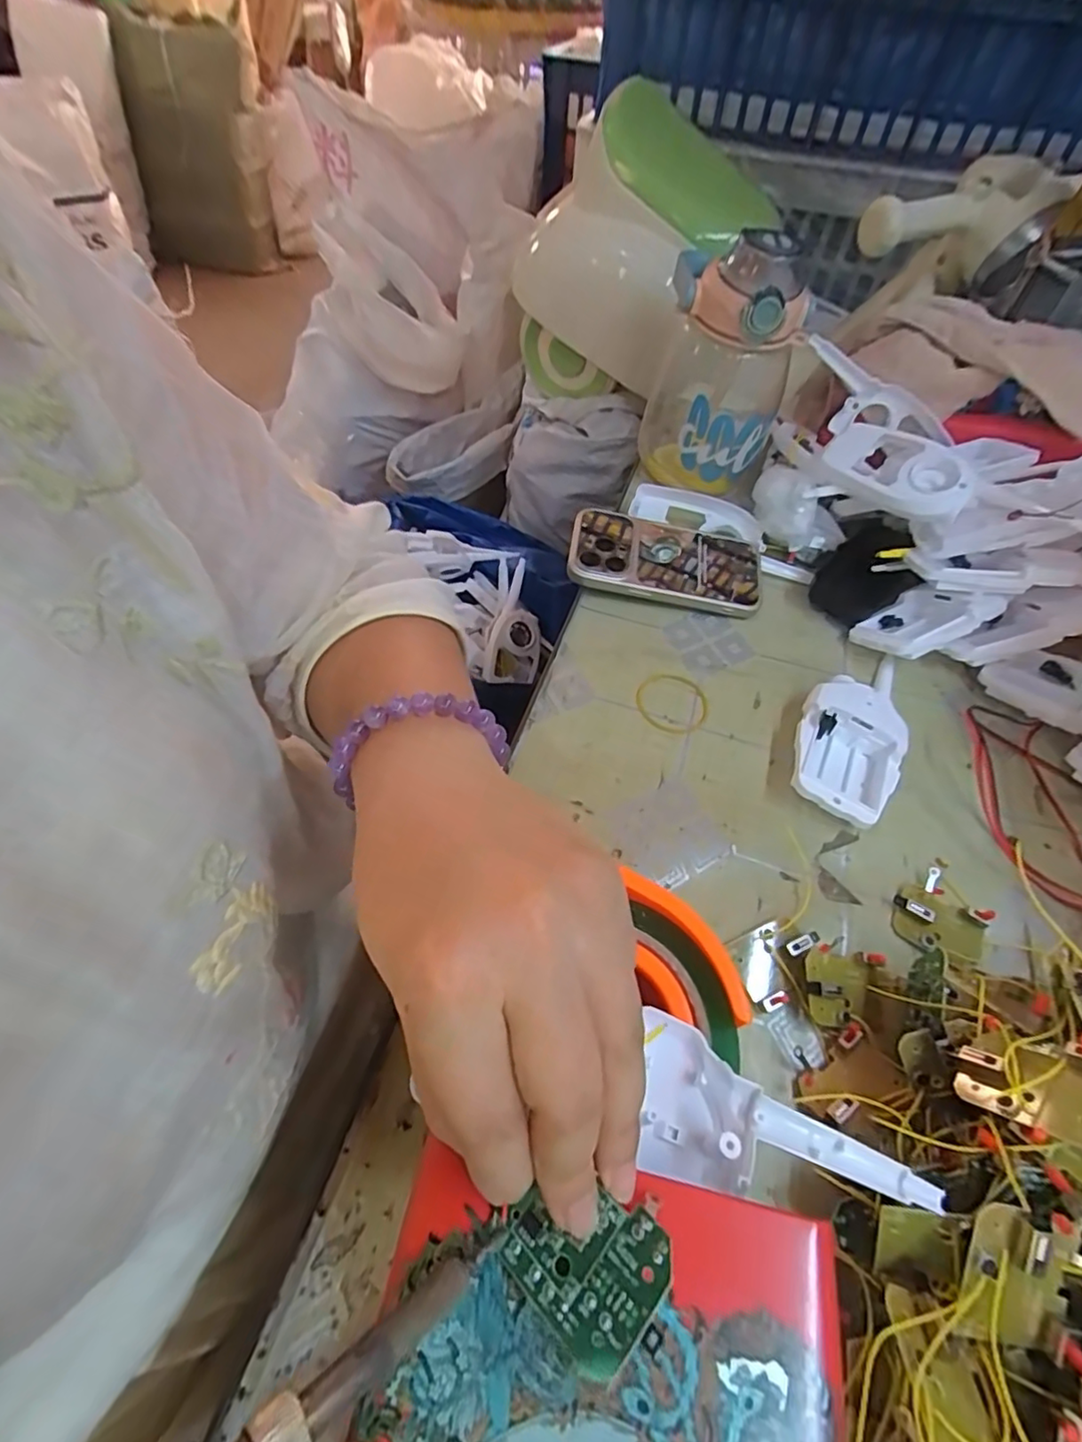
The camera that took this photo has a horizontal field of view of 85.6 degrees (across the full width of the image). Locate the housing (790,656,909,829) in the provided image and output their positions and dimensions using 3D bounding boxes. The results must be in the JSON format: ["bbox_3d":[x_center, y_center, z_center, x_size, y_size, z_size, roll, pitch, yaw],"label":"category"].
[{"bbox_3d":[0.194,0.010,0.369,0.062,0.027,0.122,23,55,13],"label":"housing"}]

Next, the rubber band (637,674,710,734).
[{"bbox_3d":[0.088,-0.014,0.391,0.048,0.004,0.048,24,55,13],"label":"rubber band"}]

